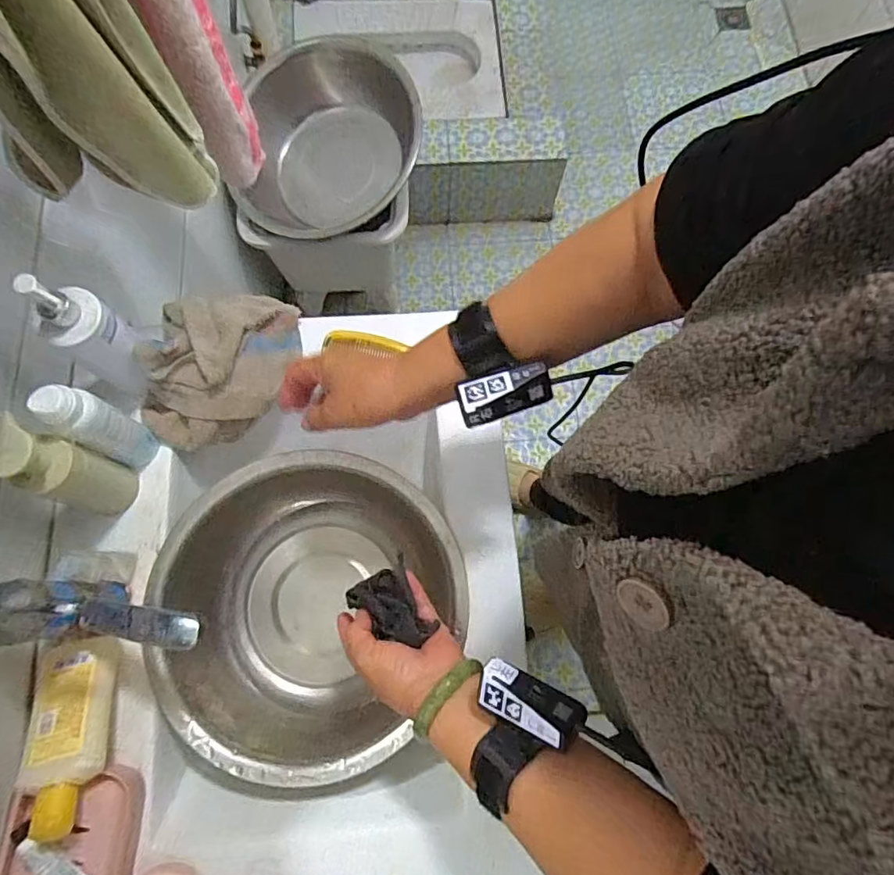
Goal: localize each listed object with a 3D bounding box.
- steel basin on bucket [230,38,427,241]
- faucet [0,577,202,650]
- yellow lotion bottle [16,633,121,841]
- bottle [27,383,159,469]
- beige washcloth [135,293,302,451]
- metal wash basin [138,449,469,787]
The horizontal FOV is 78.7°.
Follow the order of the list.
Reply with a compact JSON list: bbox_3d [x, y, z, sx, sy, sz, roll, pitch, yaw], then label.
[{"bbox_3d":[-0.225,-0.569,1.104,0.367,0.173,0.367,1,96,6],"label":"steel basin on bucket"},{"bbox_3d":[-0.267,0.142,0.440,0.147,0.138,0.048,3,74,1],"label":"faucet"},{"bbox_3d":[-0.317,0.243,0.458,0.053,0.031,0.151,-15,51,-4],"label":"yellow lotion bottle"},{"bbox_3d":[-0.317,-0.010,0.502,0.032,0.144,0.037,36,77,9],"label":"bottle"},{"bbox_3d":[-0.241,-0.075,0.575,0.138,0.067,0.177,18,75,5],"label":"beige washcloth"},{"bbox_3d":[-0.147,0.173,0.585,0.287,0.109,0.302,0,74,0],"label":"metal wash basin"}]

